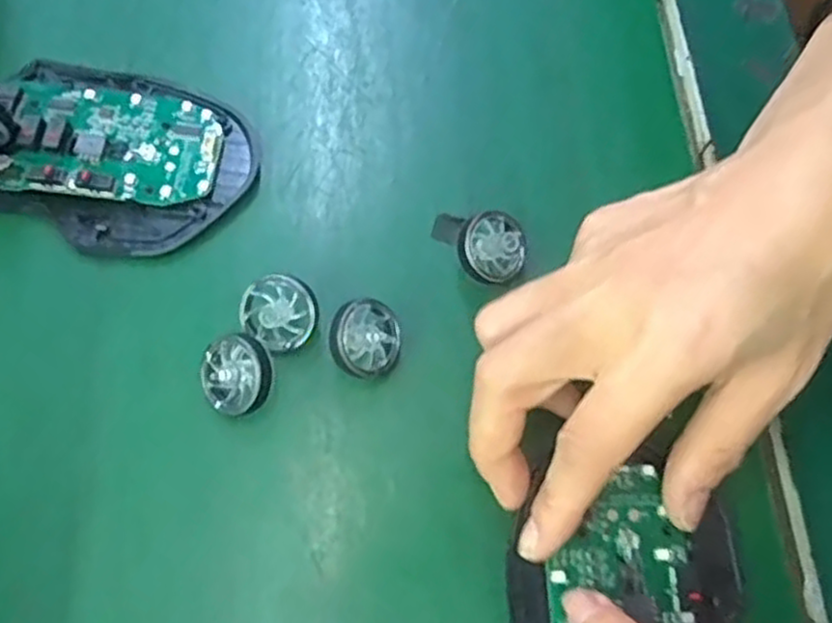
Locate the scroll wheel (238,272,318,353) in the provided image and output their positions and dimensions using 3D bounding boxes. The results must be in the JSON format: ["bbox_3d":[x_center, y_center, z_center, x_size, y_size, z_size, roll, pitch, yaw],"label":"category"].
[{"bbox_3d":[-0.047,0.001,0.262,0.026,0.016,0.024,1,67,-2],"label":"scroll wheel"}]

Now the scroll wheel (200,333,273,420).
[{"bbox_3d":[-0.058,0.021,0.247,0.026,0.007,0.026,-1,87,18],"label":"scroll wheel"}]

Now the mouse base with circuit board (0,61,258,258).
[{"bbox_3d":[-0.120,-0.064,0.275,0.111,0.036,0.073,19,68,5],"label":"mouse base with circuit board"}]

